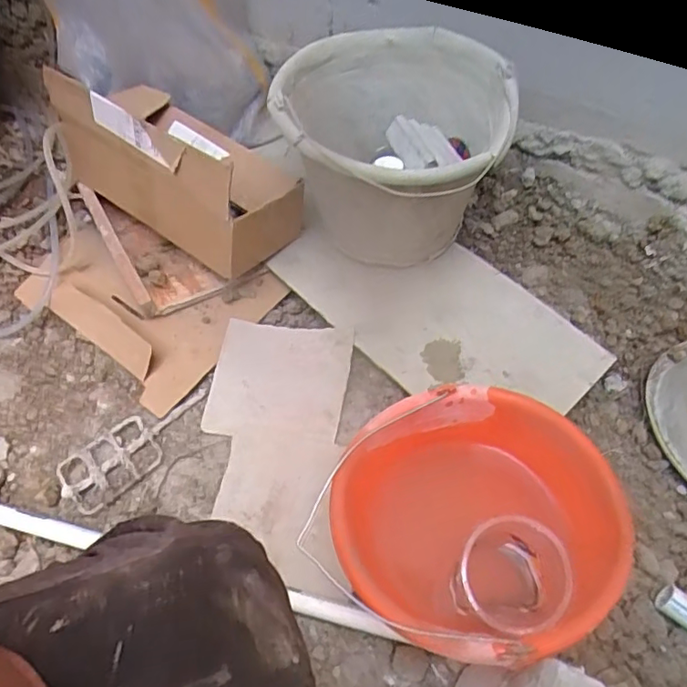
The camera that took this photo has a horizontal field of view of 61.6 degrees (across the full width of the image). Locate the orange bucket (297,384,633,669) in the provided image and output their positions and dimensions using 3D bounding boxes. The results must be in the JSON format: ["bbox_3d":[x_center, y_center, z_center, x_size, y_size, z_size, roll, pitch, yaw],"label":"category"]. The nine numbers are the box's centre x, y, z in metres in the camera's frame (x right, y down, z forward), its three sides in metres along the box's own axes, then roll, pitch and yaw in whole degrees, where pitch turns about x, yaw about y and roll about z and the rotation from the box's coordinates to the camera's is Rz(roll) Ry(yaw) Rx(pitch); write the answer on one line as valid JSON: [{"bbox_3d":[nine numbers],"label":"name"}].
[{"bbox_3d":[0.116,0.190,0.570,0.239,0.186,0.222,37,65,19],"label":"orange bucket"}]

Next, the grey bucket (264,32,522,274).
[{"bbox_3d":[0.059,-0.253,0.759,0.283,0.206,0.280,1,59,-1],"label":"grey bucket"}]

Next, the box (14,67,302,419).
[{"bbox_3d":[-0.267,-0.169,0.769,0.366,0.227,0.325,36,64,18],"label":"box"}]

